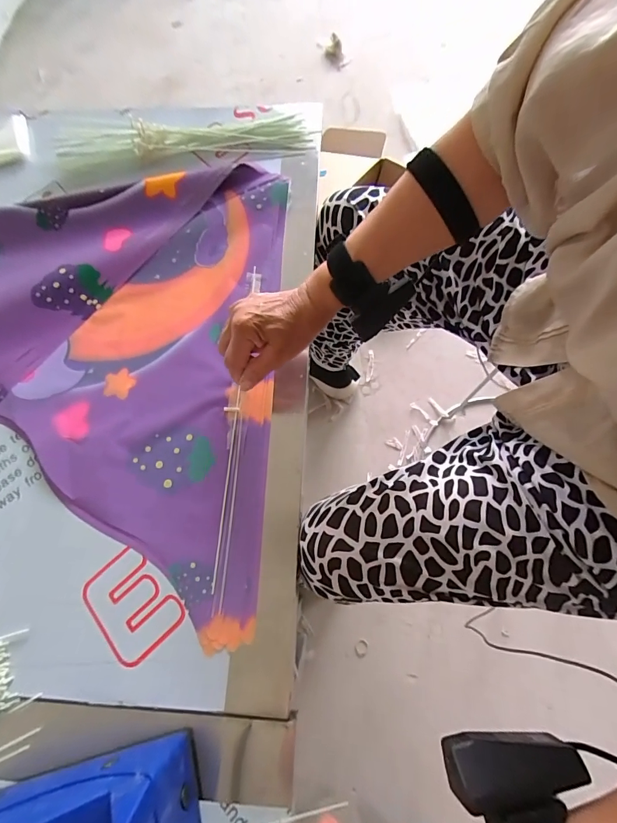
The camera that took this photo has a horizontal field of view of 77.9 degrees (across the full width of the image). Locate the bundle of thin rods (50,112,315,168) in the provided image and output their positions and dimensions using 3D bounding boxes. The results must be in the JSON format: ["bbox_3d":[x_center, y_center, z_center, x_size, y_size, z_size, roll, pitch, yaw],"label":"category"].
[{"bbox_3d":[-0.188,-0.407,0.565,0.379,0.025,0.072,-5,70,0],"label":"bundle of thin rods"}]

